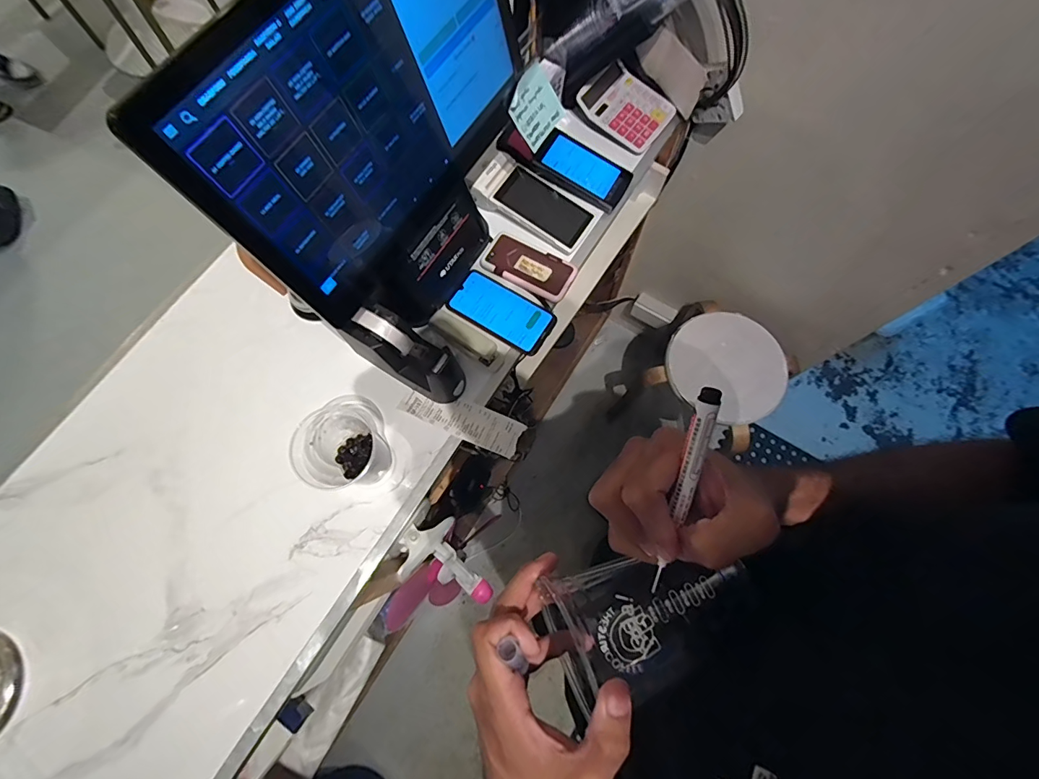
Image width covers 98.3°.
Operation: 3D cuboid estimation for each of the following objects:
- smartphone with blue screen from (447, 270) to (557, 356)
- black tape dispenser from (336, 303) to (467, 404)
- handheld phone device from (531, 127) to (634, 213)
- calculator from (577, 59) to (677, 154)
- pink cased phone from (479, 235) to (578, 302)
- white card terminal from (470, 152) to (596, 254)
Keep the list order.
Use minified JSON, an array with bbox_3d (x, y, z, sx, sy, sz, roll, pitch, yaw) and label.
[{"bbox_3d":[-0.027,-0.119,0.677,0.156,0.007,0.076,31,76,10],"label":"smartphone with blue screen"},{"bbox_3d":[-0.146,-0.052,0.597,0.148,0.132,0.069,25,75,8],"label":"black tape dispenser"},{"bbox_3d":[0.104,-0.356,0.723,0.150,0.017,0.088,32,77,-3],"label":"handheld phone device"},{"bbox_3d":[0.182,-0.479,0.758,0.137,0.039,0.120,39,78,12],"label":"calculator"},{"bbox_3d":[0.013,-0.189,0.695,0.141,0.016,0.069,25,75,8],"label":"pink cased phone"},{"bbox_3d":[0.025,-0.295,0.705,0.188,0.049,0.092,29,76,10],"label":"white card terminal"}]

